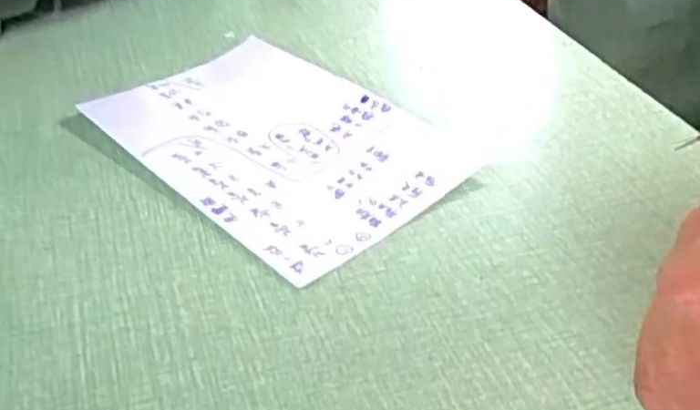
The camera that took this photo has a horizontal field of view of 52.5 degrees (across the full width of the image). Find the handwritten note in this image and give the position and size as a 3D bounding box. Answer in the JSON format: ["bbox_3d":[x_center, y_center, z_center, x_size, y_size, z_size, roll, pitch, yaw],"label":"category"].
[{"bbox_3d":[-0.031,-0.030,0.302,0.101,0.006,0.147,-32,50,-32],"label":"handwritten note"}]

